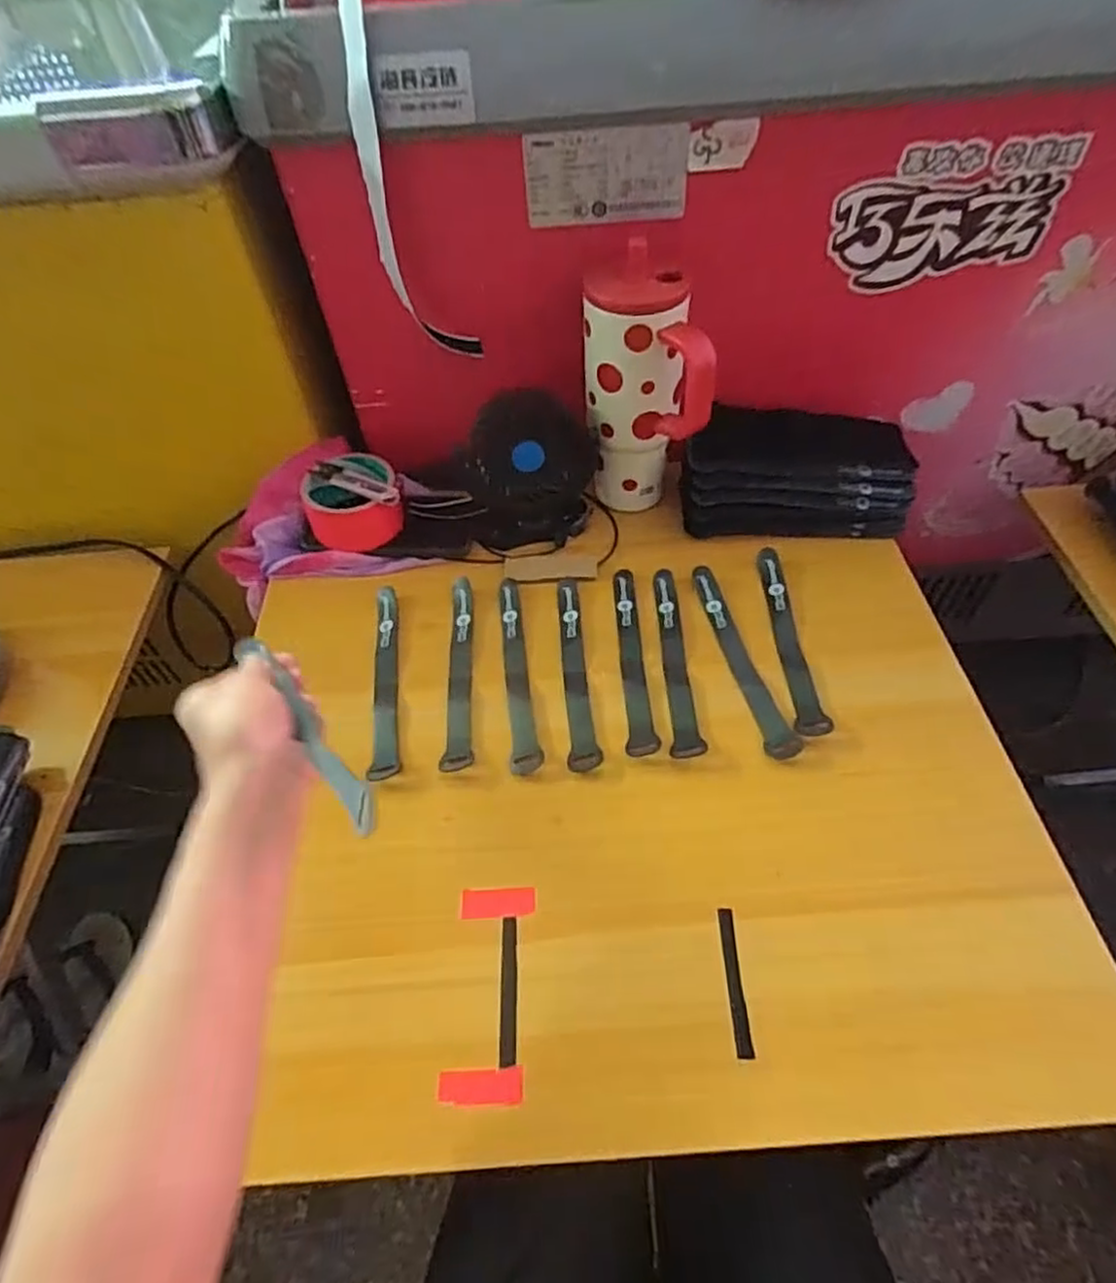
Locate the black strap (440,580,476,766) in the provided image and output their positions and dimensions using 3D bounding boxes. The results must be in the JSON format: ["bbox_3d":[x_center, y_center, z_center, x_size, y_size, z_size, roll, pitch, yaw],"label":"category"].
[{"bbox_3d":[-0.081,0.019,0.583,0.022,0.005,0.196,-5,52,2],"label":"black strap"}]

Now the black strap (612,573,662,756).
[{"bbox_3d":[0.064,0.011,0.582,0.023,0.006,0.188,-3,52,3],"label":"black strap"}]

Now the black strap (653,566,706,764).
[{"bbox_3d":[0.098,0.011,0.577,0.024,0.005,0.187,-2,52,4],"label":"black strap"}]

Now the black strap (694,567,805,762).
[{"bbox_3d":[0.150,0.011,0.575,0.023,0.009,0.191,-13,52,-4],"label":"black strap"}]

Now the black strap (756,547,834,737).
[{"bbox_3d":[0.194,-0.007,0.581,0.024,0.008,0.195,-2,52,4],"label":"black strap"}]

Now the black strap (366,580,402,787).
[{"bbox_3d":[-0.143,0.029,0.579,0.023,0.007,0.190,-8,52,-1],"label":"black strap"}]

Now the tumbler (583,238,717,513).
[{"bbox_3d":[0.077,-0.217,0.617,0.102,0.212,0.107,-2,52,4],"label":"tumbler"}]

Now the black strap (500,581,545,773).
[{"bbox_3d":[-0.033,0.020,0.579,0.023,0.004,0.194,-7,52,0],"label":"black strap"}]

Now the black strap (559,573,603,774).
[{"bbox_3d":[0.015,0.019,0.578,0.024,0.006,0.192,-5,52,2],"label":"black strap"}]

